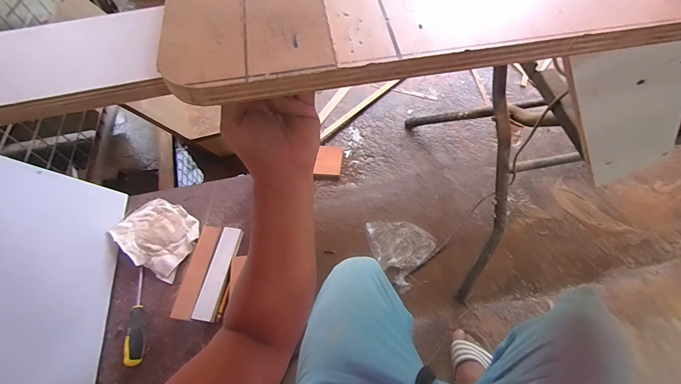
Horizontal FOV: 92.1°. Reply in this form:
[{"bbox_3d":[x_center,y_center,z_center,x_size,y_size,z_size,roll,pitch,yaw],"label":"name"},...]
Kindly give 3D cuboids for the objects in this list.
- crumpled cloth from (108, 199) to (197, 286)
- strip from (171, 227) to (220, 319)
[{"bbox_3d":[-0.423,0.095,0.755,0.186,0.033,0.145,25,64,15],"label":"crumpled cloth"},{"bbox_3d":[-0.307,0.168,0.702,0.045,0.014,0.195,8,61,6],"label":"strip"}]

